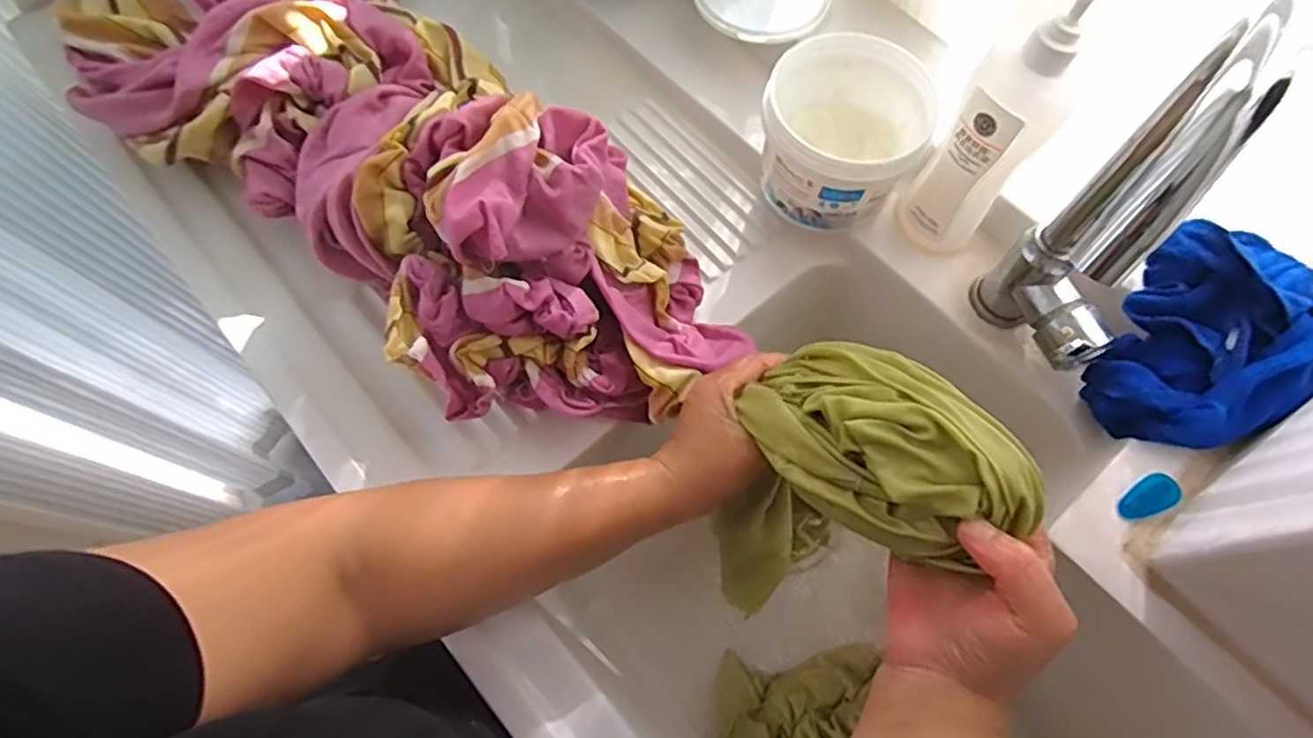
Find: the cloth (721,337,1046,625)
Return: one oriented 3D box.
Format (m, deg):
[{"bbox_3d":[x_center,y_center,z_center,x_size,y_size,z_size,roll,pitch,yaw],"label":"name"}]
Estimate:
[{"bbox_3d":[0.105,0.055,0.395,0.129,0.169,0.132,-8,68,-3],"label":"cloth"}]

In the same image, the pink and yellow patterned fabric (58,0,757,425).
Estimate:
[{"bbox_3d":[-0.196,-0.162,0.501,0.248,0.138,0.567,-42,74,-15],"label":"pink and yellow patterned fabric"}]

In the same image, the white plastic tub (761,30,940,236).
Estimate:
[{"bbox_3d":[0.142,-0.179,0.532,0.116,0.083,0.116,0,68,0],"label":"white plastic tub"}]

